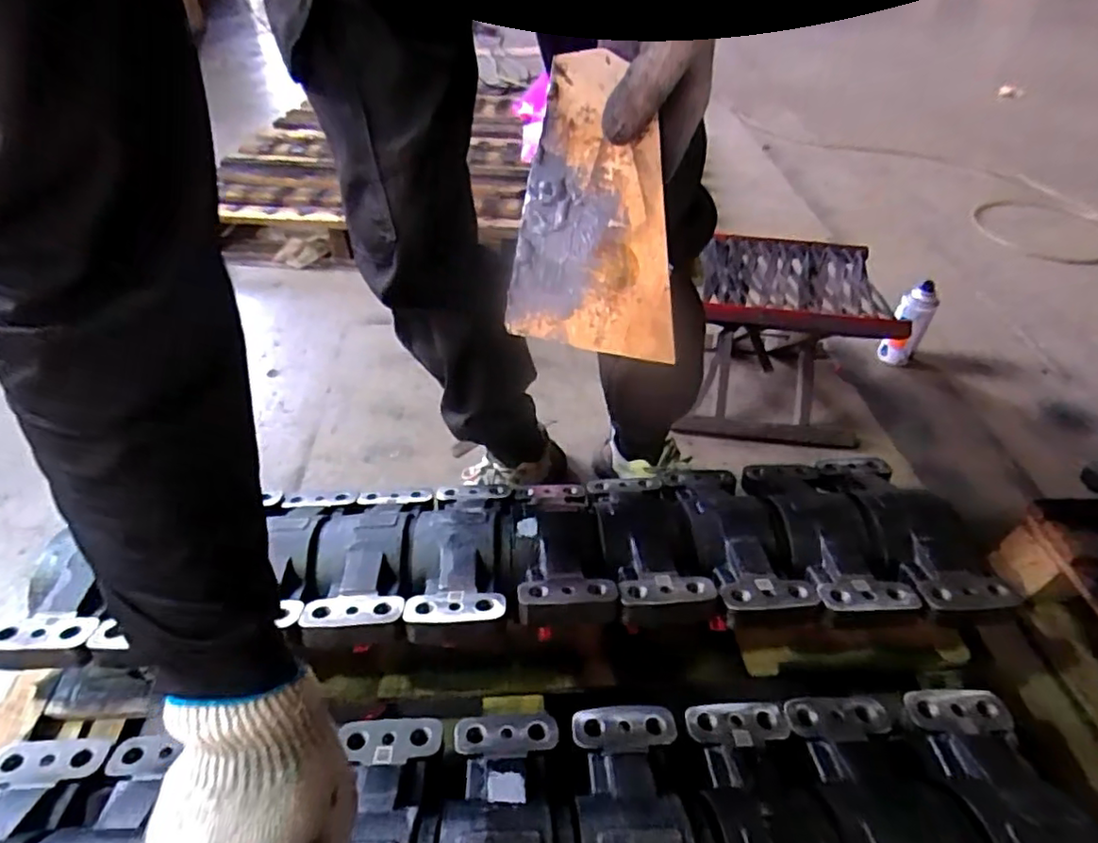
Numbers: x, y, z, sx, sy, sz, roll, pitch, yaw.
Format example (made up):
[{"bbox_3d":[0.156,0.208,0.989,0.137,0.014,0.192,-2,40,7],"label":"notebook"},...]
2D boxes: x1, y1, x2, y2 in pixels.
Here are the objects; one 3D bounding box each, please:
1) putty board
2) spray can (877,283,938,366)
[{"bbox_3d":[0.036,-0.136,0.389,0.105,0.175,0.004,10,7,8],"label":"putty board"},{"bbox_3d":[0.659,-0.170,1.121,0.058,0.180,0.056,0,43,0],"label":"spray can"}]

